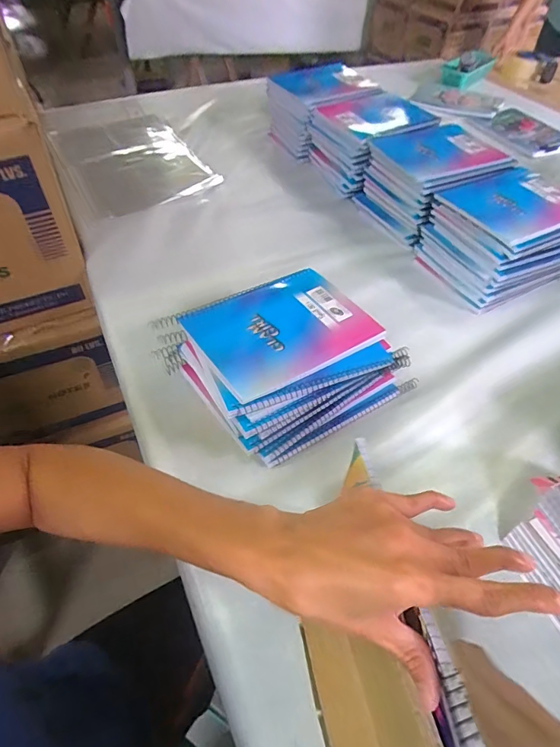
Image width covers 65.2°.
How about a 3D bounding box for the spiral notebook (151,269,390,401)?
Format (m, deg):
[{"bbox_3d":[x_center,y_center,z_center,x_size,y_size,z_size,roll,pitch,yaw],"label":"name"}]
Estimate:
[{"bbox_3d":[-0.005,-0.053,0.507,0.205,0.014,0.147,-27,57,-23],"label":"spiral notebook"}]

